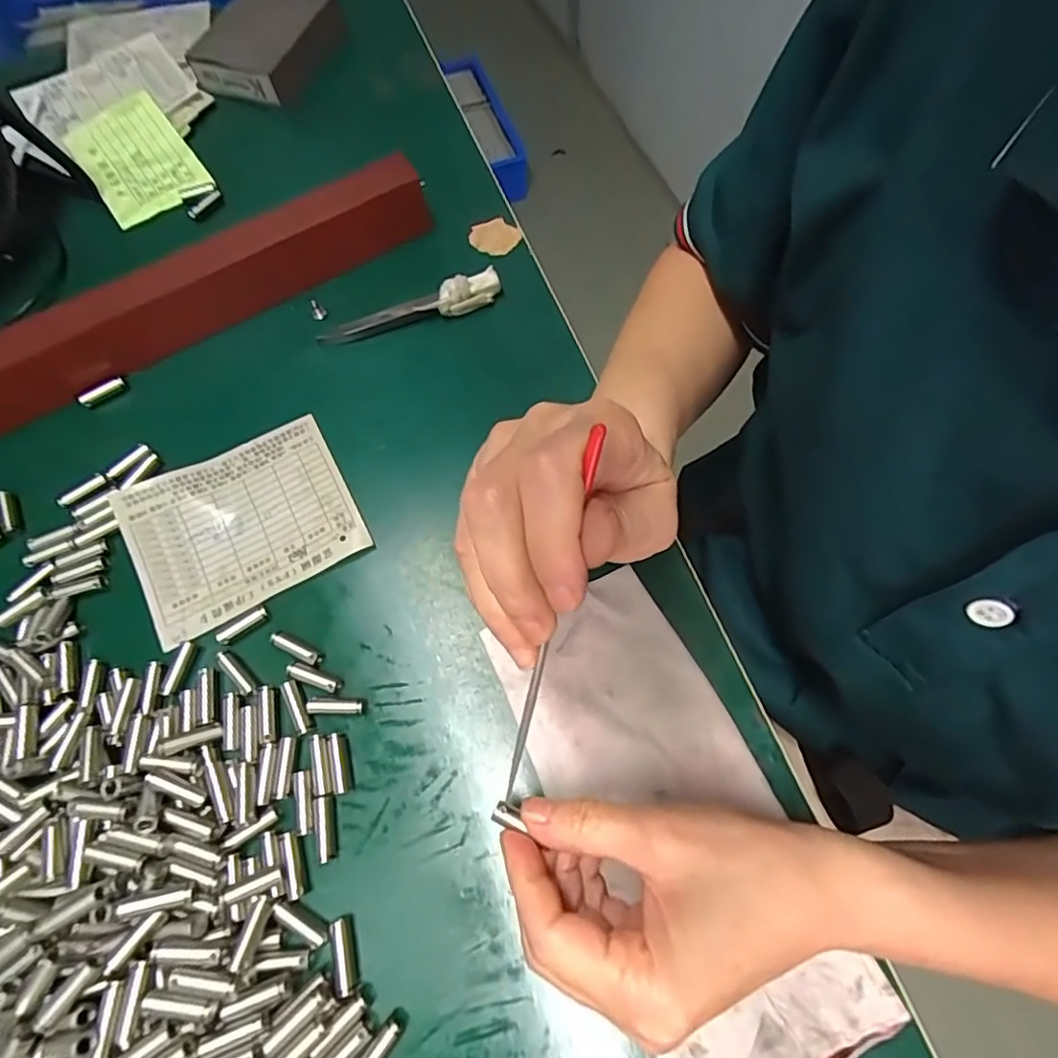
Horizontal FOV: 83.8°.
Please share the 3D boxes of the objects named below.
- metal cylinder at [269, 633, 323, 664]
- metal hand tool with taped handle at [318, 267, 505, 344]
[{"bbox_3d":[-0.109,0.055,0.275,0.026,0.005,0.007,25,70,12],"label":"metal cylinder"},{"bbox_3d":[-0.067,-0.124,0.339,0.105,0.018,0.013,-22,68,-7],"label":"metal hand tool with taped handle"}]

